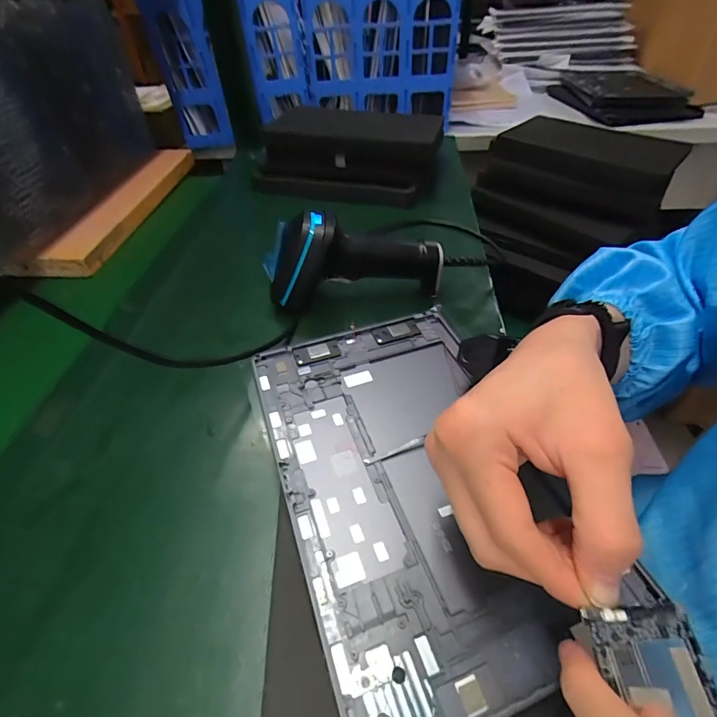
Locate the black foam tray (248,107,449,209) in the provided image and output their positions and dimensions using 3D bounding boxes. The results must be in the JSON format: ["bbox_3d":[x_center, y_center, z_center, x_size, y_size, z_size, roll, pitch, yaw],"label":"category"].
[{"bbox_3d":[-0.023,-0.277,0.550,0.256,0.104,0.077,1,45,5],"label":"black foam tray"}]

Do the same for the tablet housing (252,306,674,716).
[{"bbox_3d":[0.033,0.066,0.262,0.160,0.009,0.252,-15,47,-12],"label":"tablet housing"}]

